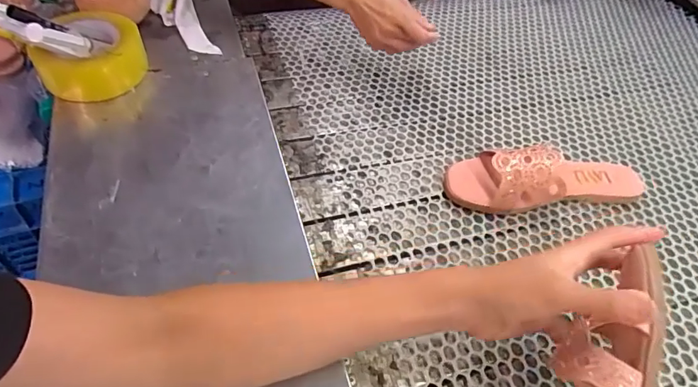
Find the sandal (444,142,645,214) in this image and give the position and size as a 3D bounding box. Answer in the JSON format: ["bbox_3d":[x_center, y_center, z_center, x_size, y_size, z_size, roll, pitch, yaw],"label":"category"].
[{"bbox_3d":[0.242,-0.020,0.546,0.240,0.069,0.080,4,52,-3],"label":"sandal"}]

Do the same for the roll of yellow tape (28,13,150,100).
[{"bbox_3d":[-0.314,-0.179,0.575,0.111,0.064,0.115,3,52,-3],"label":"roll of yellow tape"}]

